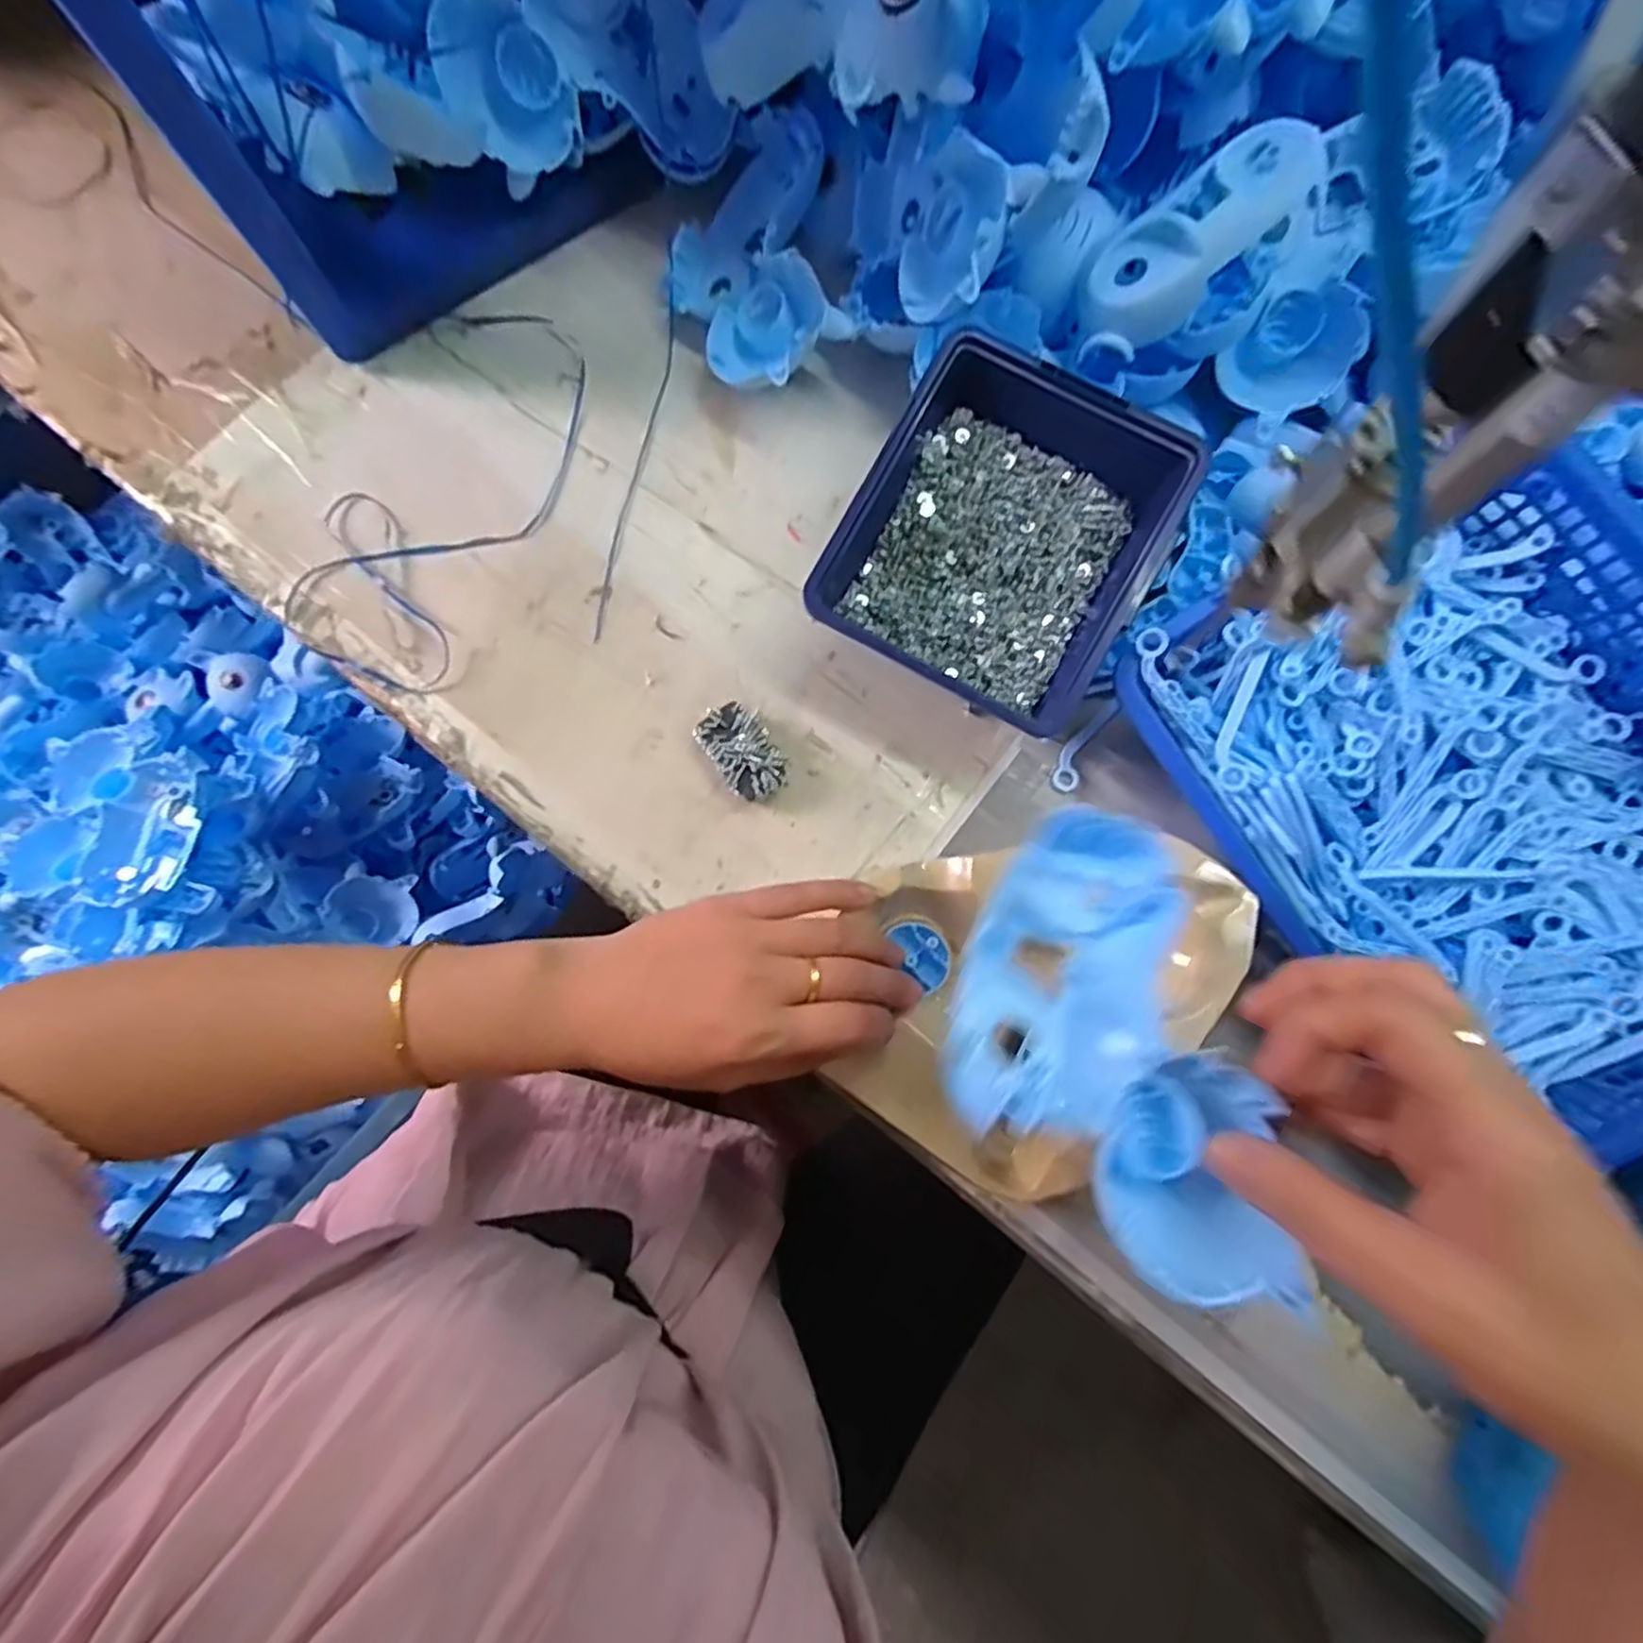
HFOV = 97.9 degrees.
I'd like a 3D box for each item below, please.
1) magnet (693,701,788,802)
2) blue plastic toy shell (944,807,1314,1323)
[{"bbox_3d":[-0.042,-0.037,0.380,0.033,0.019,0.052,-34,81,-7],"label":"magnet"},{"bbox_3d":[0.102,0.067,0.248,0.104,0.048,0.145,13,79,1],"label":"blue plastic toy shell"}]

